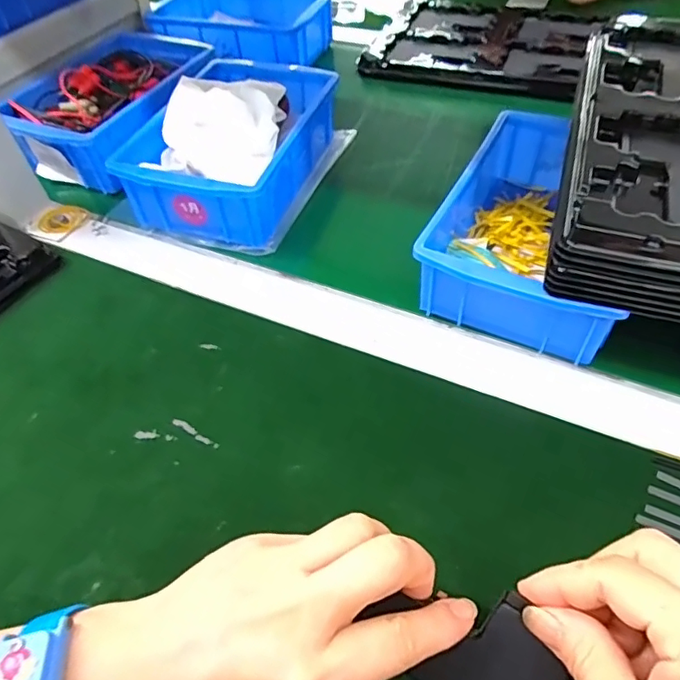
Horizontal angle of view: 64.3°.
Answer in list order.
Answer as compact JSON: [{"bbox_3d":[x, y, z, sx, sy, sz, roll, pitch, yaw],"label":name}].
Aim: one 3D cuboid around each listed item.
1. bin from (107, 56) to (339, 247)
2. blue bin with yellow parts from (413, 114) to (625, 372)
[{"bbox_3d":[-0.091,-0.178,0.485,0.131,0.091,0.203,11,51,14],"label":"bin"},{"bbox_3d":[0.153,-0.092,0.406,0.123,0.065,0.204,19,54,21],"label":"blue bin with yellow parts"}]

